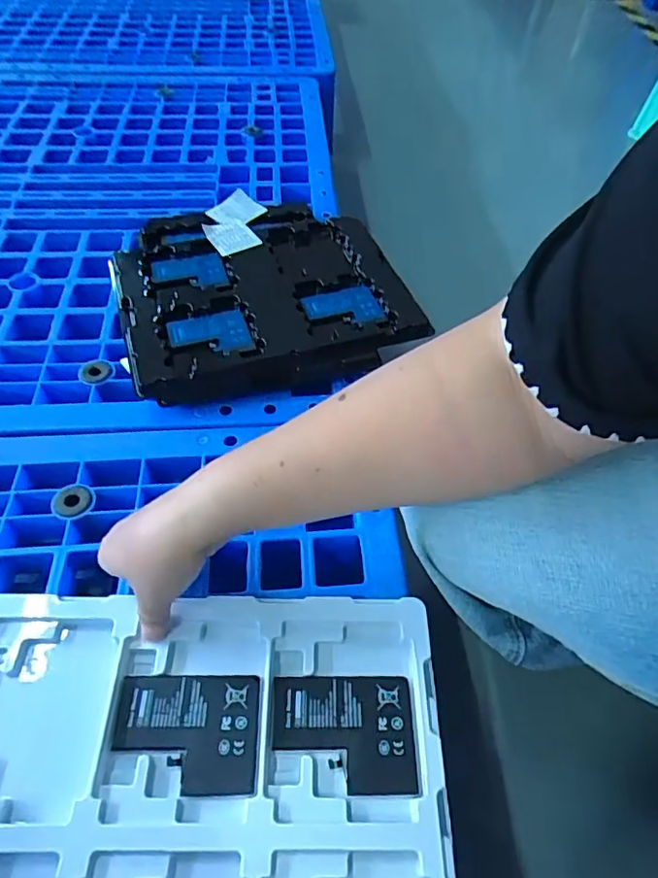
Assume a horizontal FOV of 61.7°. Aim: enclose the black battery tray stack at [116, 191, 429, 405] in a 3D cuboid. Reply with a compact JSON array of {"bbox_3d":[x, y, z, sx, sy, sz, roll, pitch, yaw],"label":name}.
[{"bbox_3d":[-0.078,-0.172,0.608,0.291,0.038,0.293,-14,54,-12],"label":"black battery tray stack"}]

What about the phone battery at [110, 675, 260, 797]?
[{"bbox_3d":[-0.090,0.185,0.348,0.089,0.004,0.067,0,53,-2],"label":"phone battery"}]

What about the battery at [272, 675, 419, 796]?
[{"bbox_3d":[0.009,0.187,0.353,0.089,0.004,0.067,0,53,-1],"label":"battery"}]

